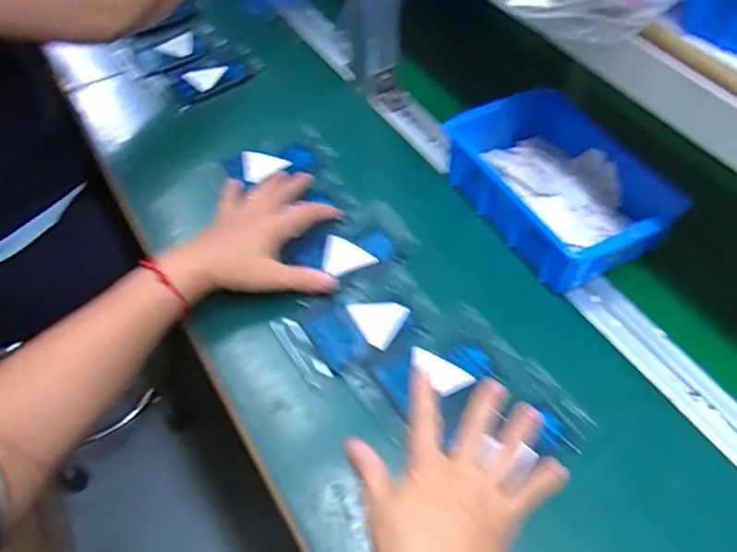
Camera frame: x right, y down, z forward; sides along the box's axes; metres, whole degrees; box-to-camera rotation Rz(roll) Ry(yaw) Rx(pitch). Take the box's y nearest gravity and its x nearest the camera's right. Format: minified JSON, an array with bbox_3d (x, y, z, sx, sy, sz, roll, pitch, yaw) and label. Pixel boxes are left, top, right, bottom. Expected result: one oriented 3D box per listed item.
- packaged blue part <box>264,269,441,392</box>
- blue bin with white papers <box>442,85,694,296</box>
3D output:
[{"bbox_3d":[-0.008,0.039,0.536,0.131,0.007,0.072,-27,57,-18],"label":"packaged blue part"},{"bbox_3d":[0.183,-0.086,0.596,0.151,0.075,0.206,-26,56,-18],"label":"blue bin with white papers"}]

